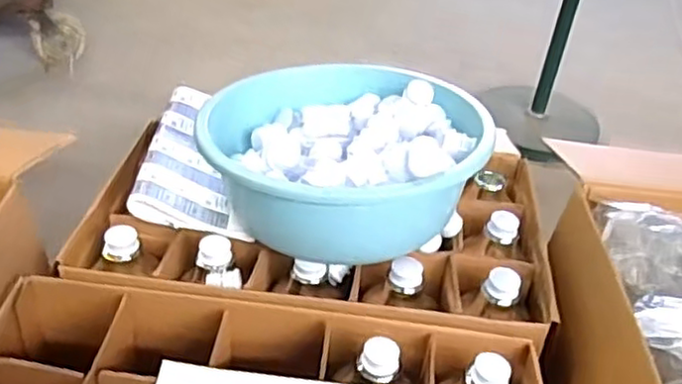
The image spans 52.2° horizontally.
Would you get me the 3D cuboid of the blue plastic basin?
[{"bbox_3d":[0.000,-0.052,0.931,0.338,0.149,0.338,5,37,-4],"label":"blue plastic basin"}]

